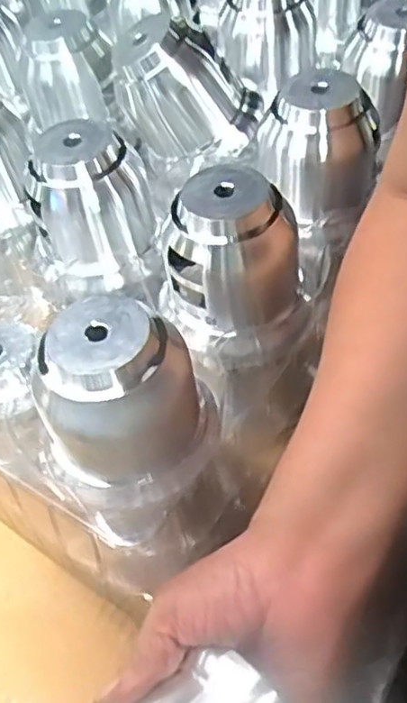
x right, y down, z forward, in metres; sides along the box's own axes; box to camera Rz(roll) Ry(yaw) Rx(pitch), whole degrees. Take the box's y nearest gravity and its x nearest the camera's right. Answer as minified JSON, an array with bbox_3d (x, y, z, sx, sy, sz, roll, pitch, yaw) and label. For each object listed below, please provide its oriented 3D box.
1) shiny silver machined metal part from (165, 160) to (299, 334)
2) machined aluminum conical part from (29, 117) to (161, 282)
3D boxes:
[{"bbox_3d":[0.013,-0.054,0.363,0.061,0.068,0.057,-25,51,-17],"label":"shiny silver machined metal part"},{"bbox_3d":[-0.068,-0.088,0.405,0.060,0.081,0.056,-4,52,5],"label":"machined aluminum conical part"}]

